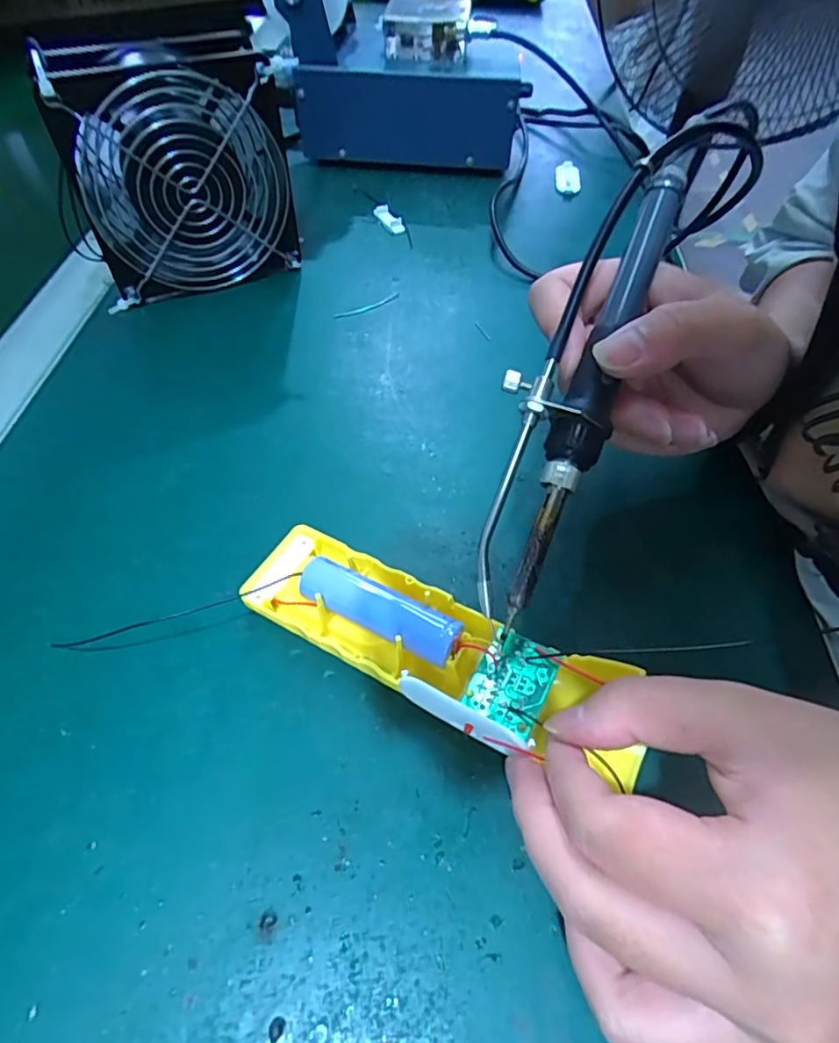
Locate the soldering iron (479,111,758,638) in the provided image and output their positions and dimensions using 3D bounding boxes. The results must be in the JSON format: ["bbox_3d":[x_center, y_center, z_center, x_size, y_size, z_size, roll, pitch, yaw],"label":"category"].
[{"bbox_3d":[0.067,-0.064,0.202,0.046,0.020,0.213,23,82,13],"label":"soldering iron"}]

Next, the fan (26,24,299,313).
[{"bbox_3d":[-0.140,-0.206,0.337,0.124,0.125,0.038,-20,57,-17],"label":"fan"}]

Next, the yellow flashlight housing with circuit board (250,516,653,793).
[{"bbox_3d":[0.004,0.047,0.213,0.159,0.031,0.046,23,55,20],"label":"yellow flashlight housing with circuit board"}]

